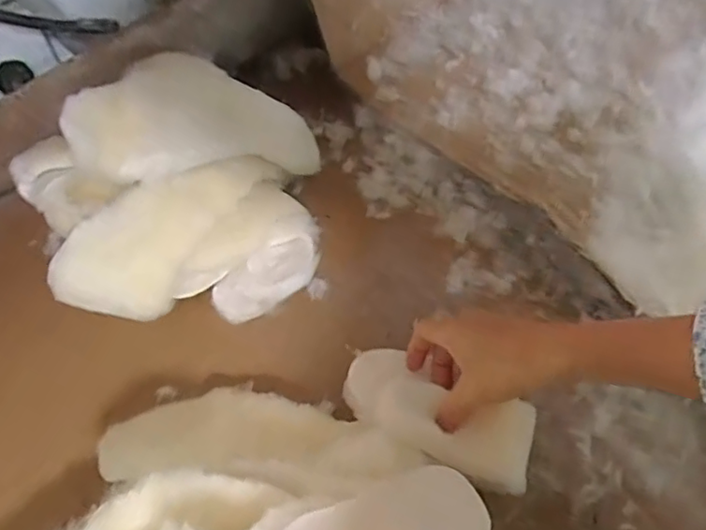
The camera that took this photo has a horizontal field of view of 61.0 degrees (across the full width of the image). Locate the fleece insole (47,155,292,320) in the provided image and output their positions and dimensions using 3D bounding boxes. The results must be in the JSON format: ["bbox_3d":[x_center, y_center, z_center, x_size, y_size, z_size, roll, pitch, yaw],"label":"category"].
[{"bbox_3d":[-0.167,-0.034,0.525,0.101,0.030,0.193,40,86,-23],"label":"fleece insole"}]

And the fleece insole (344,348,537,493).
[{"bbox_3d":[0.066,0.114,0.467,0.153,0.025,0.069,23,65,19],"label":"fleece insole"}]

